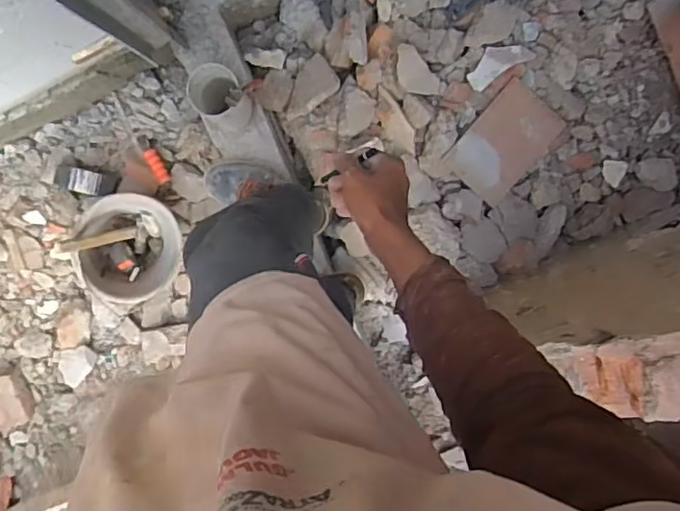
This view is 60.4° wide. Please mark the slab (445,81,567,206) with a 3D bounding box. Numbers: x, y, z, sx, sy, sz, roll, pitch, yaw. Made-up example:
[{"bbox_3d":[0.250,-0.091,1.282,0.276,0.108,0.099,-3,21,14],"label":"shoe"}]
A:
[{"bbox_3d":[0.374,-0.255,1.325,0.164,0.015,0.238,42,100,1],"label":"slab"}]

